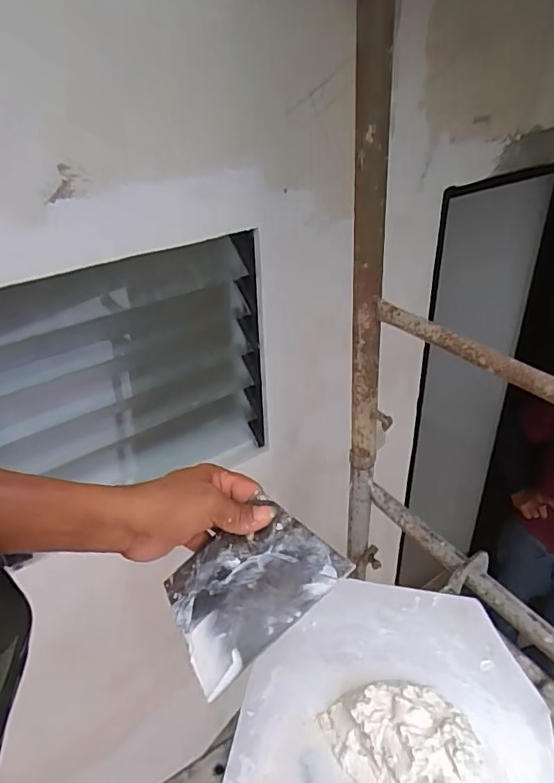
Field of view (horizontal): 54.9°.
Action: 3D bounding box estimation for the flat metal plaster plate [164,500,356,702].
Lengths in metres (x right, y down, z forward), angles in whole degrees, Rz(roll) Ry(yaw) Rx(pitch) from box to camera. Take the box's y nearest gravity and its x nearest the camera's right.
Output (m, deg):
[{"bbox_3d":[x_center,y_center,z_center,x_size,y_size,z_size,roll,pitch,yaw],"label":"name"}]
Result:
[{"bbox_3d":[-0.023,0.155,0.429,0.142,0.006,0.095,-42,60,1],"label":"flat metal plaster plate"}]

